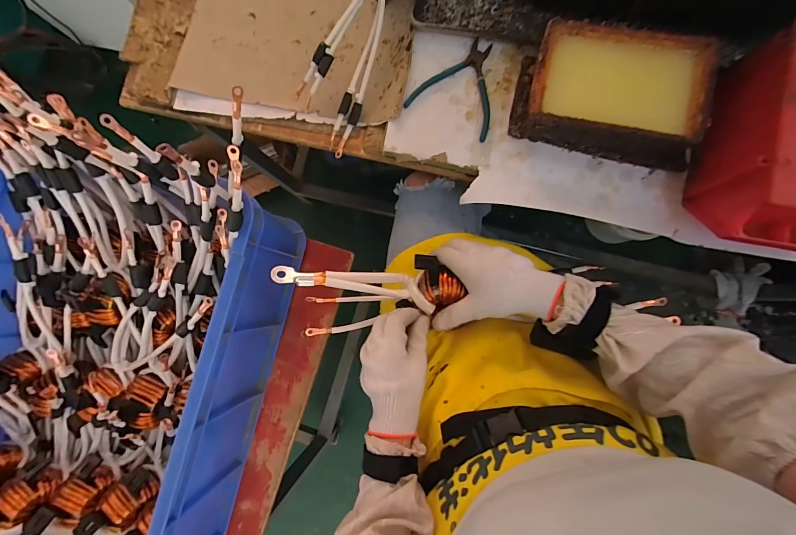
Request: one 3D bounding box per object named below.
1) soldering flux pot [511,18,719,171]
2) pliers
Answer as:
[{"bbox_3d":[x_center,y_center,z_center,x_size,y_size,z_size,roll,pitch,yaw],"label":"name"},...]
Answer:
[{"bbox_3d":[0.278,-0.225,0.448,0.230,0.064,0.140,13,86,7],"label":"soldering flux pot"},{"bbox_3d":[0.097,-0.266,0.499,0.125,0.007,0.132,28,88,8],"label":"pliers"}]

